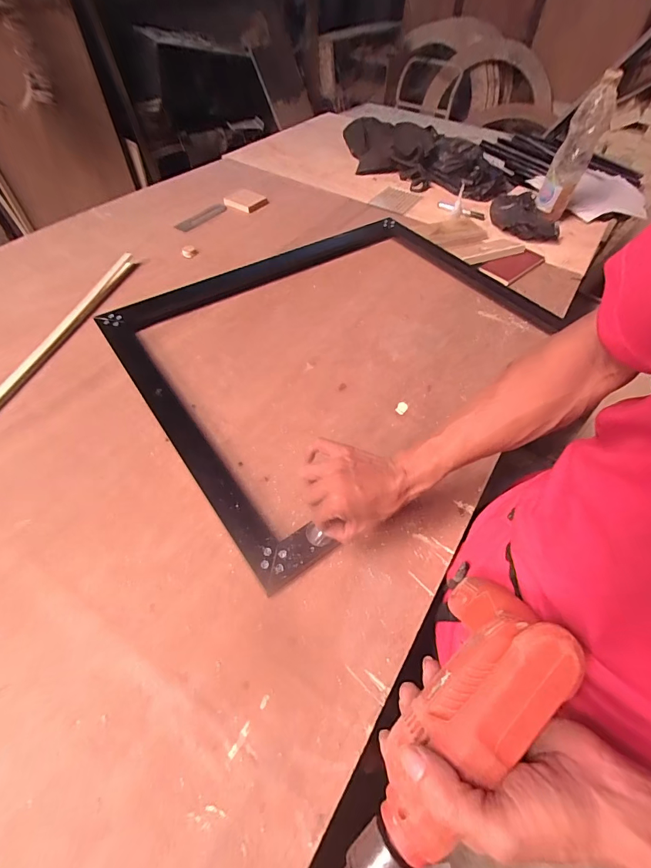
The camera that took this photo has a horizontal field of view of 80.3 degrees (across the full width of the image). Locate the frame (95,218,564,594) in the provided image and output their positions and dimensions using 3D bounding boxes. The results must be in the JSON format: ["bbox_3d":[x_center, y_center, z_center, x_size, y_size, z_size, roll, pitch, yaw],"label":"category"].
[{"bbox_3d":[0.063,-0.201,0.776,0.816,0.026,0.638,-30,63,-22],"label":"frame"}]

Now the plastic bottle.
[{"bbox_3d":[0.644,-0.721,1.010,0.091,0.311,0.104,26,56,18],"label":"plastic bottle"}]

